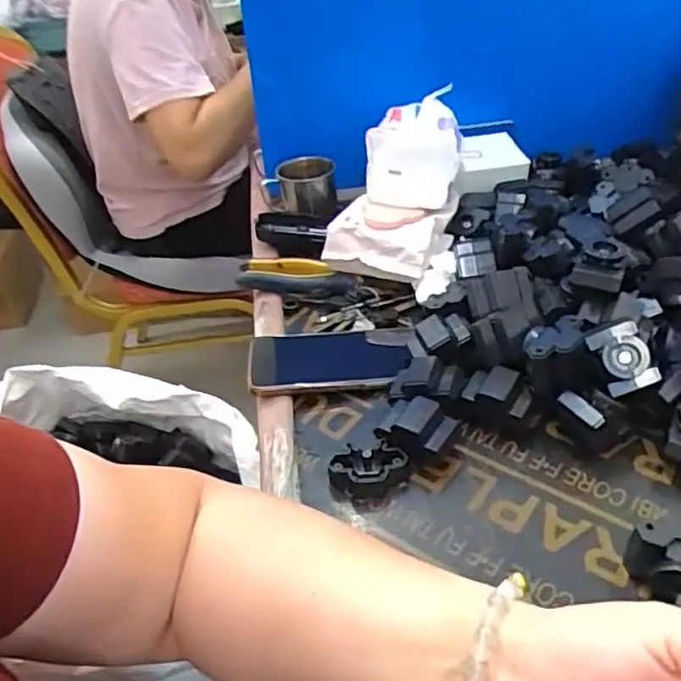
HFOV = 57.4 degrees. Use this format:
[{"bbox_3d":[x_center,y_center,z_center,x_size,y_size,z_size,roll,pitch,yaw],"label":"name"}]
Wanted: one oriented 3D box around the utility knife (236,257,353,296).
[{"bbox_3d":[-0.048,-0.069,0.671,0.123,0.028,0.039,3,38,11],"label":"utility knife"}]

